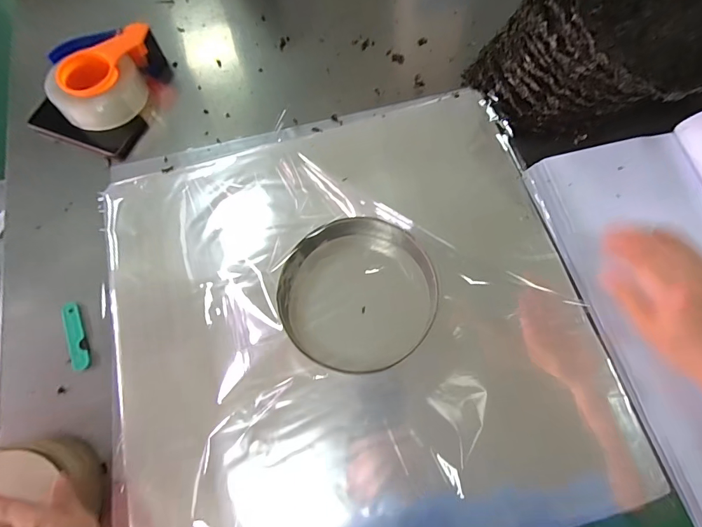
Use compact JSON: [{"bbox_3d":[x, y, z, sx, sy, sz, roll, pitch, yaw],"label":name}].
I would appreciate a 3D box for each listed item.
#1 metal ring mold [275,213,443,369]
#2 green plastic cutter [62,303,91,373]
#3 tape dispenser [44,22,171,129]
[{"bbox_3d":[0.008,0.034,0.442,0.178,0.052,0.185,-1,70,2],"label":"metal ring mold"},{"bbox_3d":[-0.345,0.090,0.471,0.020,0.009,0.094,-25,71,-7],"label":"green plastic cutter"},{"bbox_3d":[-0.368,-0.283,0.581,0.174,0.068,0.108,-33,72,-9],"label":"tape dispenser"}]

